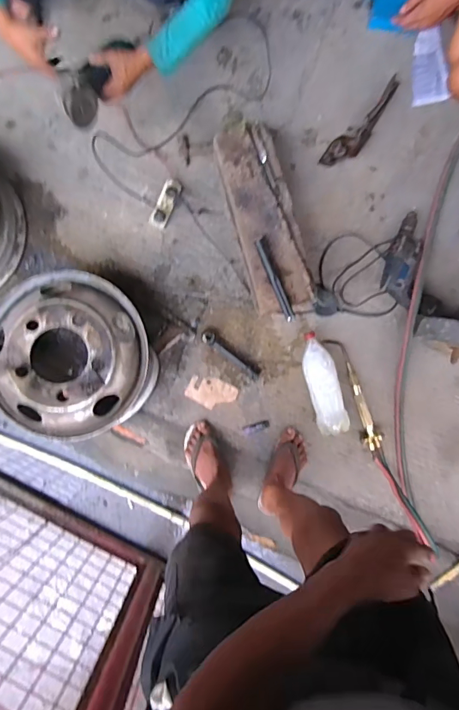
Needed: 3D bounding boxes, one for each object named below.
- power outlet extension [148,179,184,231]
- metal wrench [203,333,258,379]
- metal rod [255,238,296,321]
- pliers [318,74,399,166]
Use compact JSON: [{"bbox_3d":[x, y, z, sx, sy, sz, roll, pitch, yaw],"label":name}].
[{"bbox_3d":[-0.184,-0.451,1.271,0.060,0.049,0.149,26,91,2],"label":"power outlet extension"},{"bbox_3d":[0.004,0.003,1.269,0.208,0.053,0.035,39,92,1],"label":"metal wrench"},{"bbox_3d":[0.120,-0.193,1.109,0.024,0.012,0.224,-22,91,1],"label":"metal rod"},{"bbox_3d":[0.394,-0.661,1.232,0.074,0.034,0.309,45,92,1],"label":"pliers"}]

